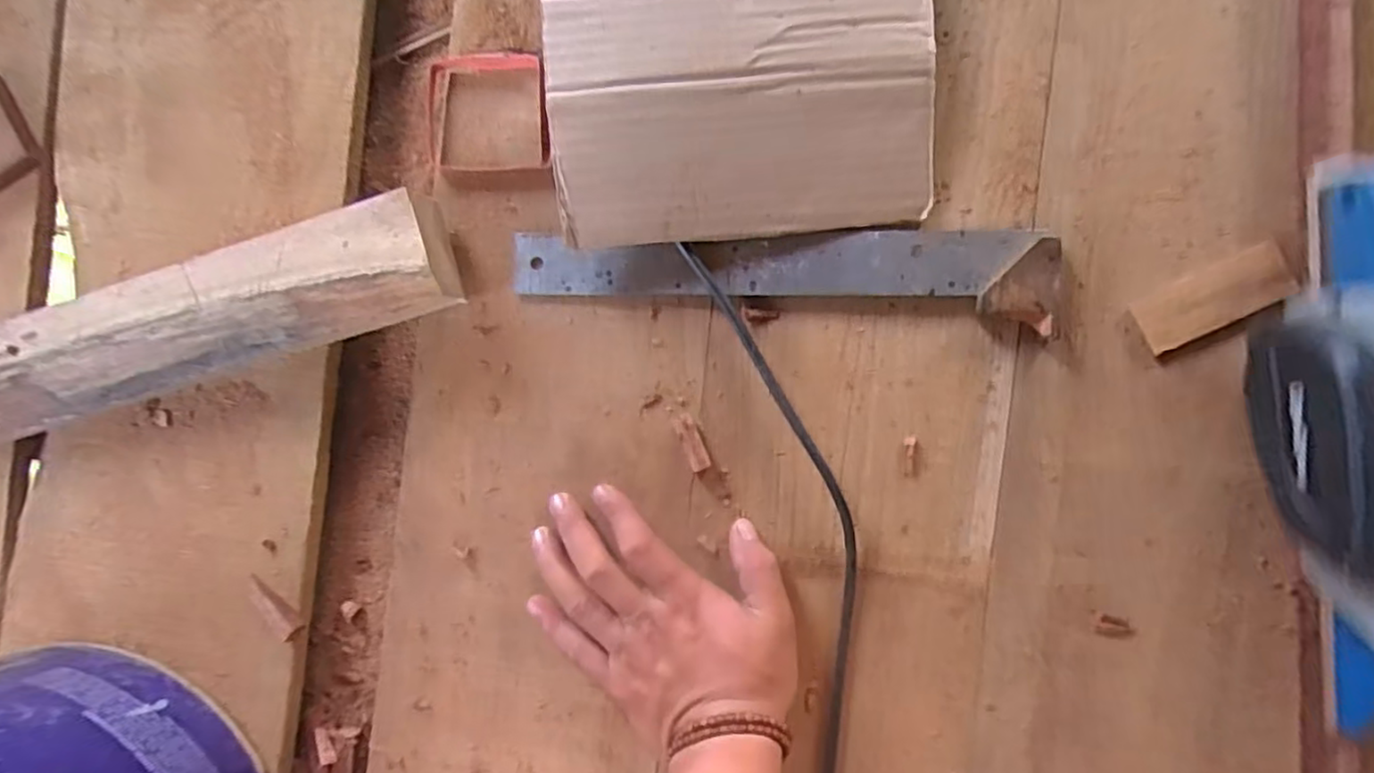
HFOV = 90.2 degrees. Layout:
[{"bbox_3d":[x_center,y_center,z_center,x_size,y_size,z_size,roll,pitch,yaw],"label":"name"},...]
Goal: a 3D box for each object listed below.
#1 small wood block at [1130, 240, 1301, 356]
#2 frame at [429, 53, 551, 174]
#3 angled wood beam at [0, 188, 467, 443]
[{"bbox_3d":[0.282,-0.048,0.366,0.076,0.012,0.031,-27,88,4],"label":"small wood block"},{"bbox_3d":[-0.117,-0.162,0.401,0.078,0.012,0.070,1,90,5],"label":"frame"},{"bbox_3d":[-0.289,-0.031,0.395,0.319,0.043,0.065,-16,89,5],"label":"angled wood beam"}]

